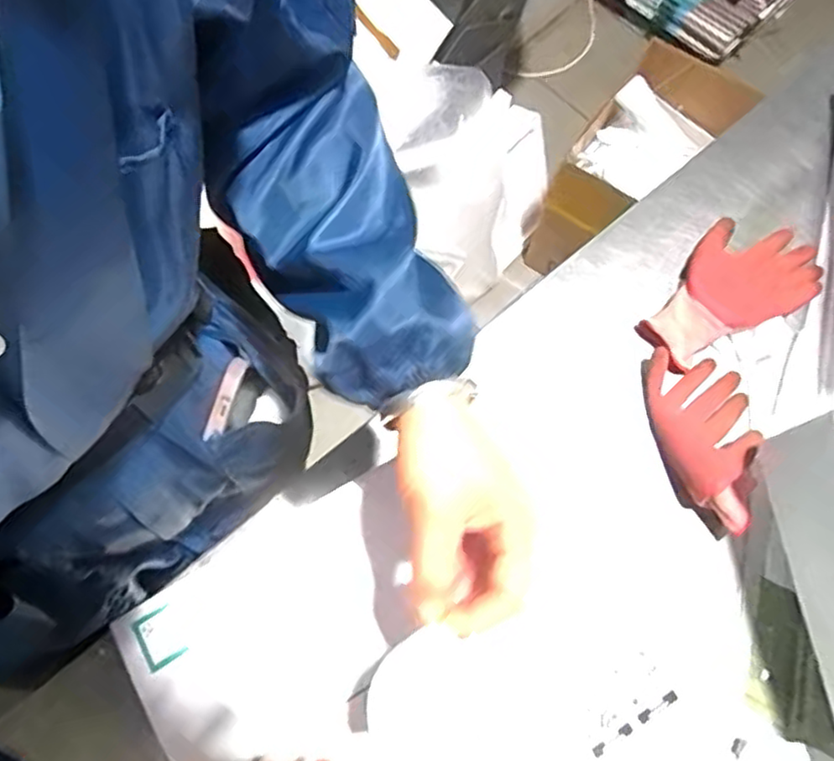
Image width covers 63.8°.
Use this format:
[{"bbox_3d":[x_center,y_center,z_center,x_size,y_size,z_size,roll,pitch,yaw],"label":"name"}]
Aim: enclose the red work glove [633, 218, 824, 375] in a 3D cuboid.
[{"bbox_3d":[0.310,-0.098,0.668,0.196,0.027,0.108,-28,74,-10],"label":"red work glove"}]

